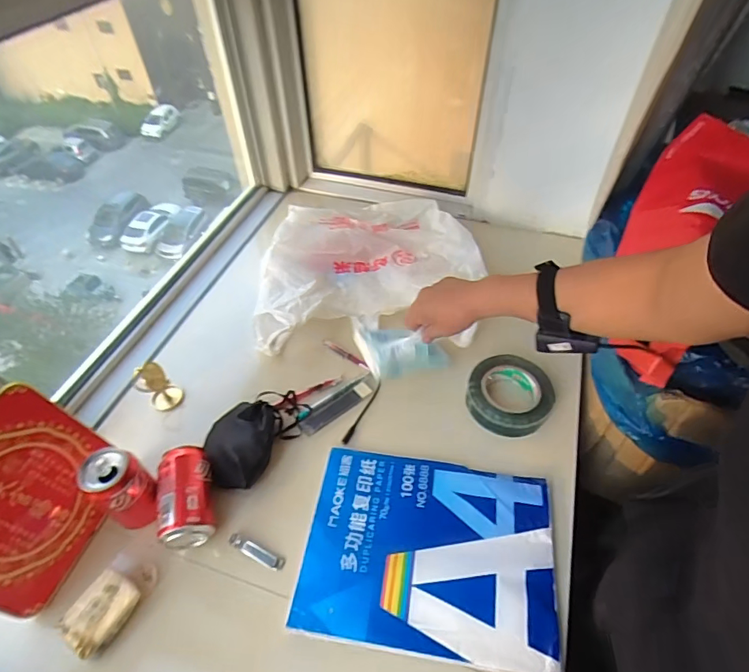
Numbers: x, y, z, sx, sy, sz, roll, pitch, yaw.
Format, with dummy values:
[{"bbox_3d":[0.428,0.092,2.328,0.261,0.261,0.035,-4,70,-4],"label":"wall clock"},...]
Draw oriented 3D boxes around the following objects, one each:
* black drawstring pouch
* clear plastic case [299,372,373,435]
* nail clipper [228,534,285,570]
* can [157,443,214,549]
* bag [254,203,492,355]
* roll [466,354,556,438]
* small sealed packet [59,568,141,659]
[{"bbox_3d":[-0.186,0.151,0.650,0.098,0.041,0.131,-9,50,-5],"label":"black drawstring pouch"},{"bbox_3d":[-0.056,0.103,0.715,0.133,0.012,0.035,-34,55,-21],"label":"clear plastic case"},{"bbox_3d":[-0.147,0.269,0.575,0.076,0.010,0.016,24,55,9],"label":"nail clipper"},{"bbox_3d":[-0.240,0.207,0.594,0.067,0.068,0.119,-13,50,-10],"label":"can"},{"bbox_3d":[-0.007,-0.144,0.884,0.407,0.043,0.412,-1,50,5],"label":"bag"},{"bbox_3d":[0.205,0.088,0.701,0.121,0.037,0.121,0,49,0],"label":"roll"},{"bbox_3d":[-0.311,0.316,0.531,0.060,0.030,0.076,20,55,21],"label":"small sealed packet"}]

